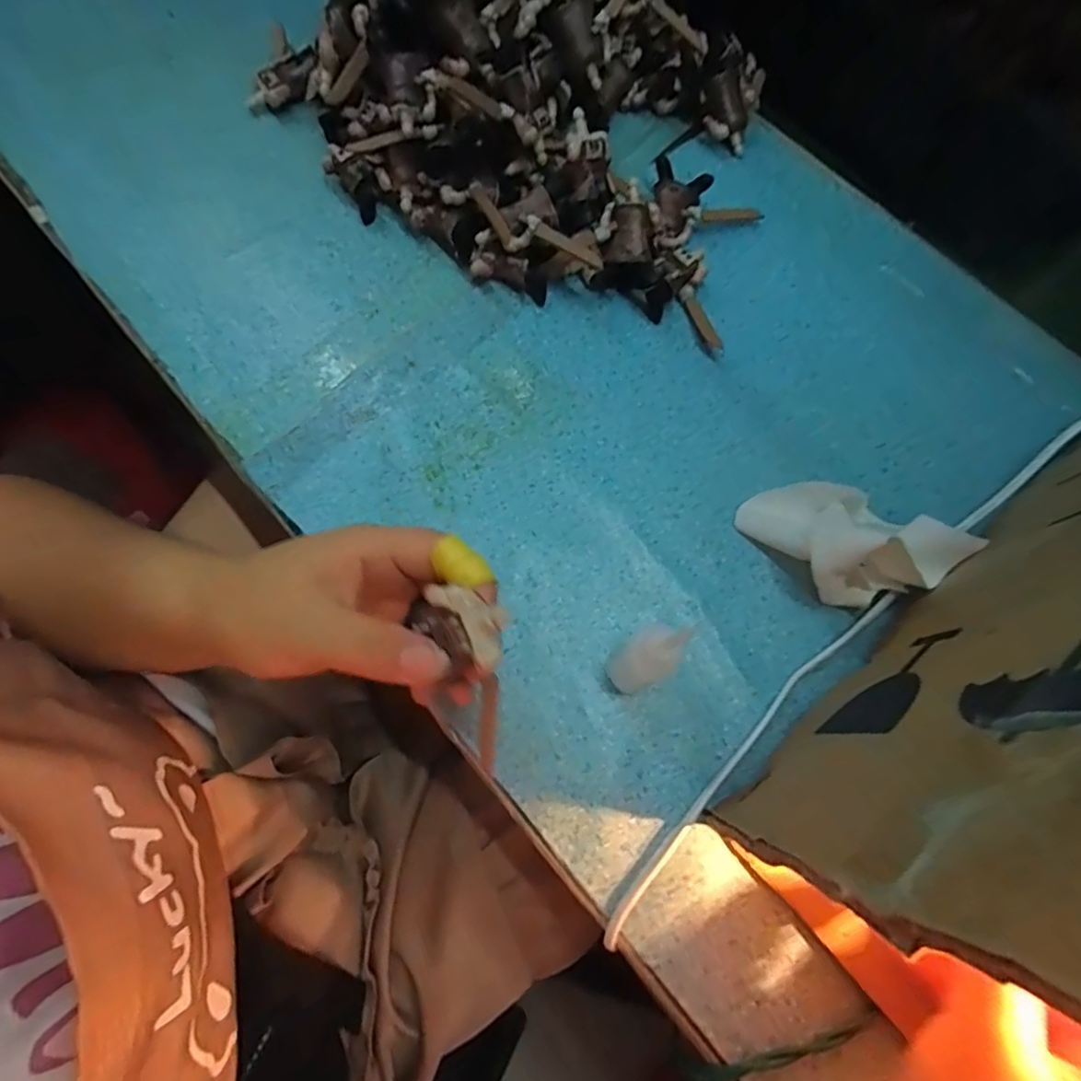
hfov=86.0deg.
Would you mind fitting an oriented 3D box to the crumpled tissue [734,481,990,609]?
[{"bbox_3d":[0.158,-0.005,0.295,0.078,0.051,0.081,-26,74,-10],"label":"crumpled tissue"}]

